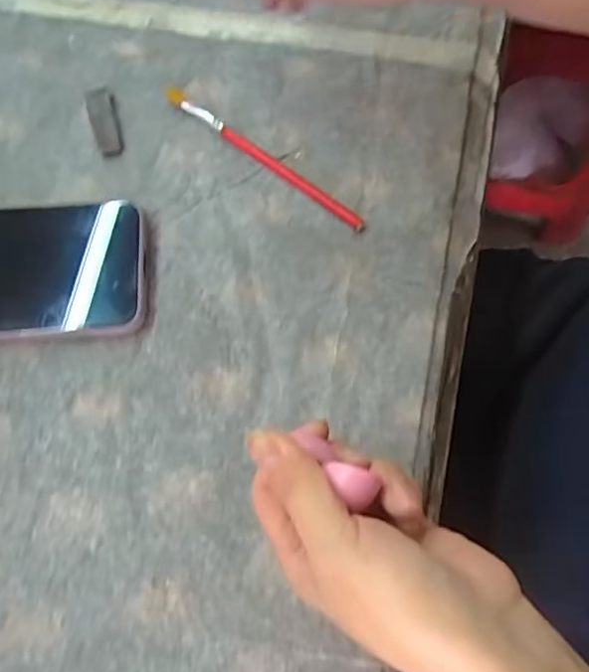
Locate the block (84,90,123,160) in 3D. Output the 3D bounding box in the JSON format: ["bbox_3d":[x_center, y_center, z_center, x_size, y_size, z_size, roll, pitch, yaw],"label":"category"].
[{"bbox_3d":[-0.112,-0.127,0.329,0.015,0.004,0.045,-17,73,-3],"label":"block"}]

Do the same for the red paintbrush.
[{"bbox_3d":[-0.020,-0.105,0.319,0.148,0.006,0.010,39,79,12],"label":"red paintbrush"}]

